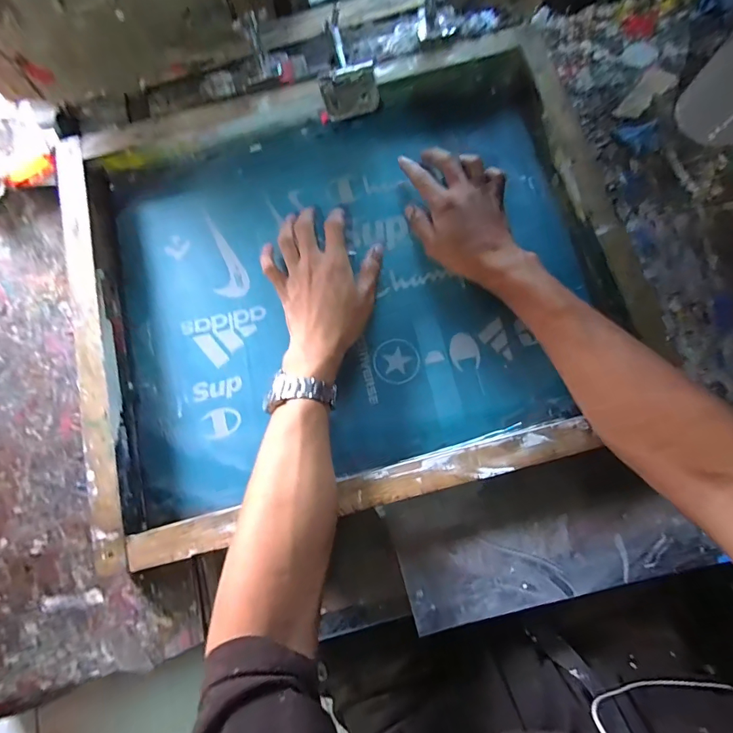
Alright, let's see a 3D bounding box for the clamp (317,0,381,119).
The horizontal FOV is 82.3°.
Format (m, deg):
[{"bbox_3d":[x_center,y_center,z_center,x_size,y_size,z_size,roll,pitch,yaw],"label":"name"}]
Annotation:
[{"bbox_3d":[-0.028,-0.331,0.461,0.059,0.036,0.110,-19,76,-1],"label":"clamp"}]

